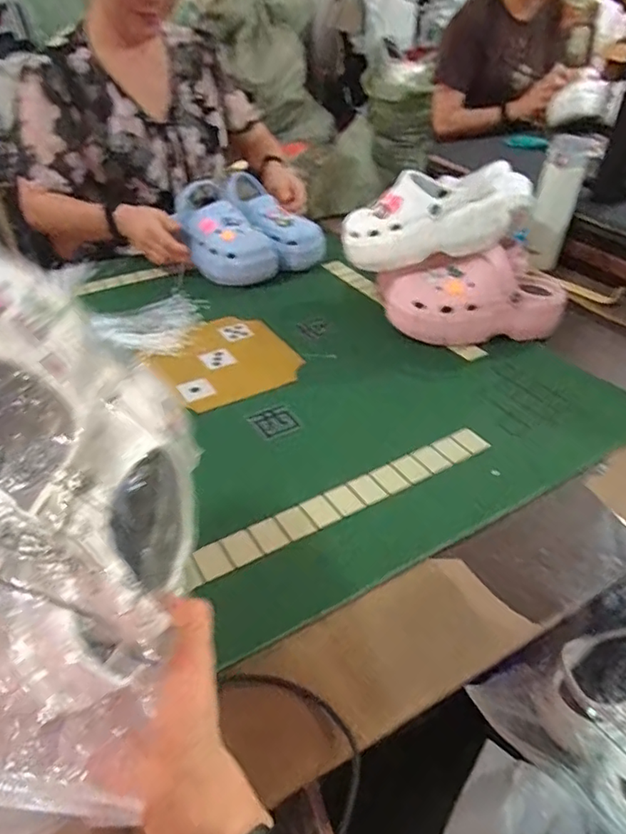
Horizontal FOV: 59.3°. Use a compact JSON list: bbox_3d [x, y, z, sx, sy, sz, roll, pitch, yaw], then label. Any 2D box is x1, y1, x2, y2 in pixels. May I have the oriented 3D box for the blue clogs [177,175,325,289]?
[{"bbox_3d":[-0.137,-0.367,1.076,0.243,0.118,0.239,-19,44,-20],"label":"blue clogs"}]

